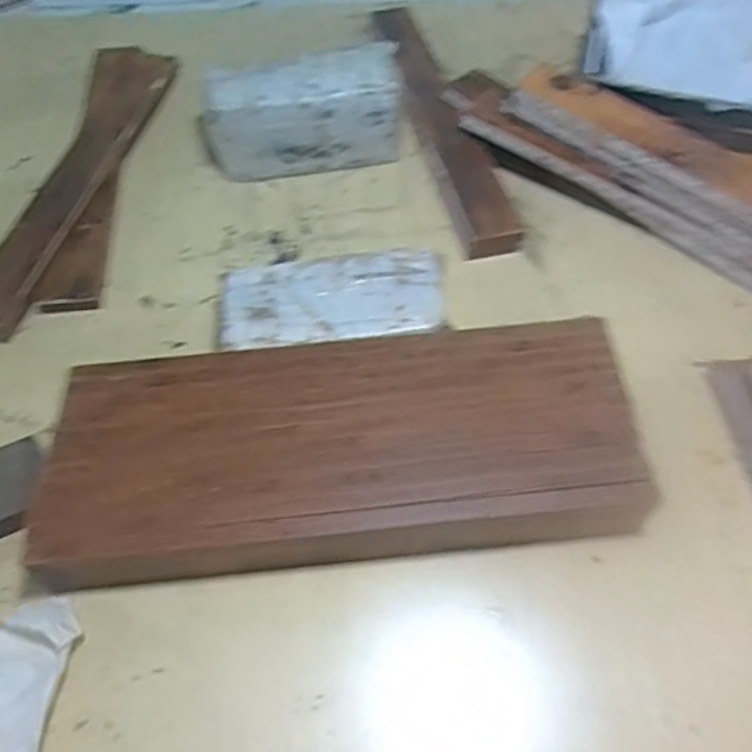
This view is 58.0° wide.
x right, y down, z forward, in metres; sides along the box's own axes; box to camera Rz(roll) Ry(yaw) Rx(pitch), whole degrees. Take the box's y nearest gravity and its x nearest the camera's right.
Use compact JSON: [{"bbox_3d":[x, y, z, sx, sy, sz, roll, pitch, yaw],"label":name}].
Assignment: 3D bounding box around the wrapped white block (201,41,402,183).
[{"bbox_3d":[-0.085,-0.303,0.787,0.222,0.103,0.099,-10,56,-6],"label":"wrapped white block"}]

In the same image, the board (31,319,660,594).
[{"bbox_3d":[-0.022,0.061,0.558,0.446,0.067,0.183,-4,55,-4],"label":"board"}]

